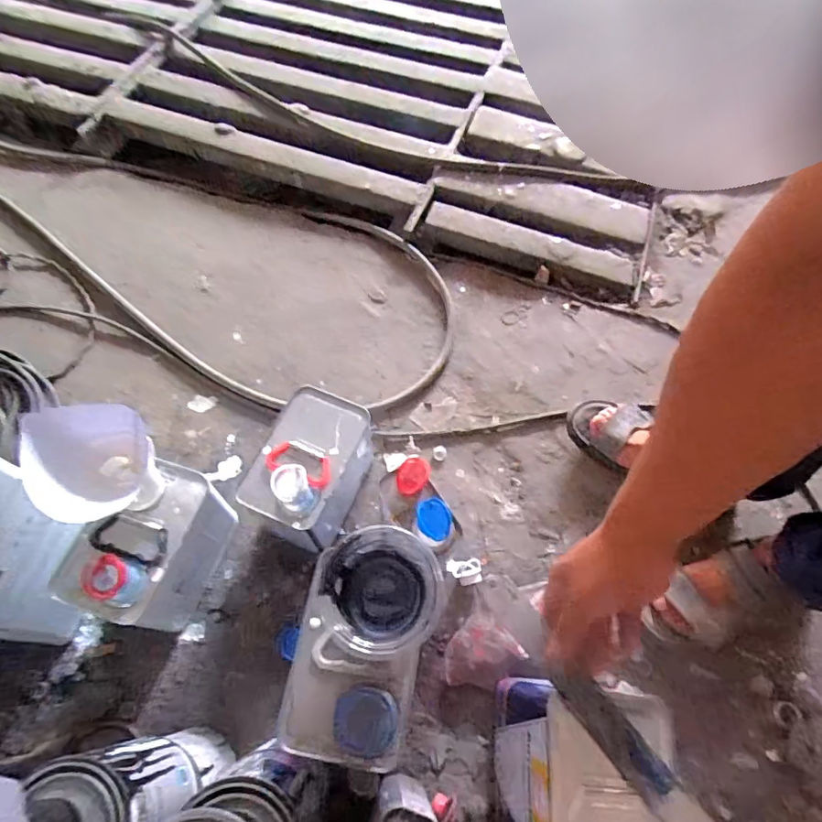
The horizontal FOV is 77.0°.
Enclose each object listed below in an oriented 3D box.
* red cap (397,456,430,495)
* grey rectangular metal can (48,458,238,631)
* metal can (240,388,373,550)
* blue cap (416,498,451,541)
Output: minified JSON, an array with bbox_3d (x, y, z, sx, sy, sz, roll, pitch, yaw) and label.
[{"bbox_3d":[0.003,0.075,0.591,0.041,0.016,0.039,-20,64,0],"label":"red cap"},{"bbox_3d":[-0.315,0.163,0.635,0.108,0.191,0.175,14,65,5],"label":"grey rectangular metal can"},{"bbox_3d":[-0.131,0.074,0.691,0.110,0.199,0.176,22,66,9],"label":"metal can"},{"bbox_3d":[0.024,0.112,0.534,0.034,0.011,0.041,-7,65,-5],"label":"blue cap"}]

